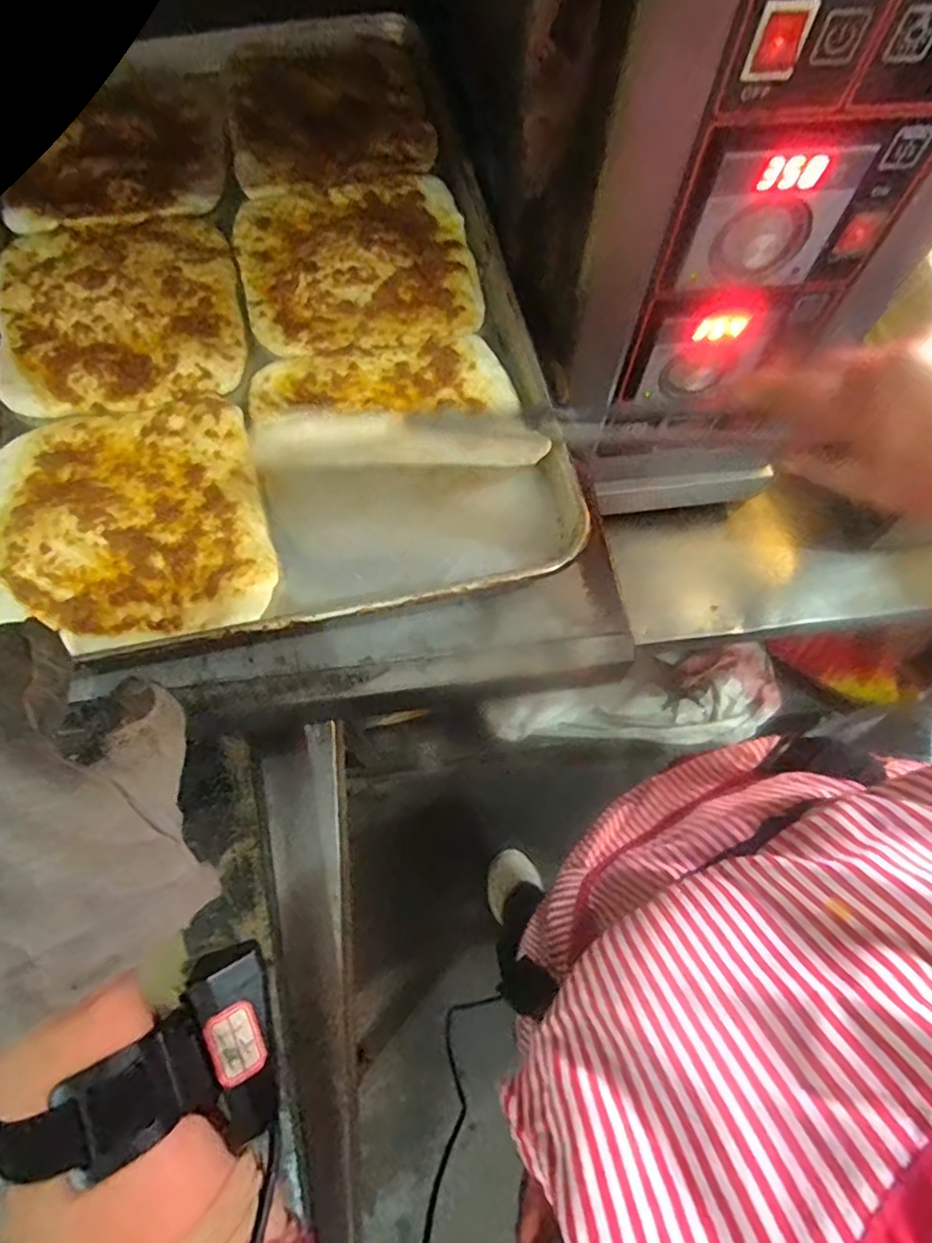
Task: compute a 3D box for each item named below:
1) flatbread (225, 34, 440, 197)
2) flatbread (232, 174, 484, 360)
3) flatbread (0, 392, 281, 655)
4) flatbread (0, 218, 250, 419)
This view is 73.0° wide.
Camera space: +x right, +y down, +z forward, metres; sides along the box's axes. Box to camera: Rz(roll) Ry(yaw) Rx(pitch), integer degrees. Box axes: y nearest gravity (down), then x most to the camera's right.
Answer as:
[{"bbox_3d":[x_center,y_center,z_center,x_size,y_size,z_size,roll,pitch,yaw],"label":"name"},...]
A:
[{"bbox_3d":[-0.124,-0.455,0.557,0.170,0.018,0.172,-13,68,-6],"label":"flatbread"},{"bbox_3d":[-0.086,-0.286,0.489,0.180,0.022,0.173,-11,68,-5],"label":"flatbread"},{"bbox_3d":[-0.224,-0.070,0.419,0.171,0.017,0.180,-16,68,-7],"label":"flatbread"},{"bbox_3d":[-0.267,-0.246,0.475,0.179,0.028,0.187,-12,68,-5],"label":"flatbread"}]

